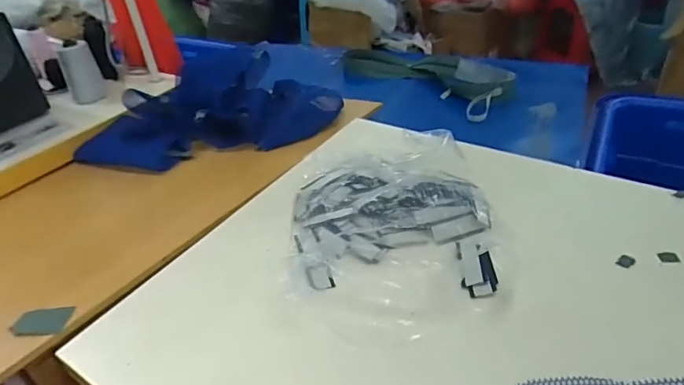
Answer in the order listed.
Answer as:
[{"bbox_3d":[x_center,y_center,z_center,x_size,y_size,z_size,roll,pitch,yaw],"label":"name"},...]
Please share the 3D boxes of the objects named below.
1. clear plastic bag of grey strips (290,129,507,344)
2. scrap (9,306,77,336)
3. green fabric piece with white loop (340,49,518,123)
[{"bbox_3d":[0.055,0.021,0.527,0.230,0.053,0.281,-8,36,-2],"label":"clear plastic bag of grey strips"},{"bbox_3d":[-0.303,0.130,0.480,0.051,0.010,0.036,-5,36,2],"label":"scrap"},{"bbox_3d":[0.173,-0.259,1.027,0.150,0.039,0.426,-29,41,-28],"label":"green fabric piece with white loop"}]

